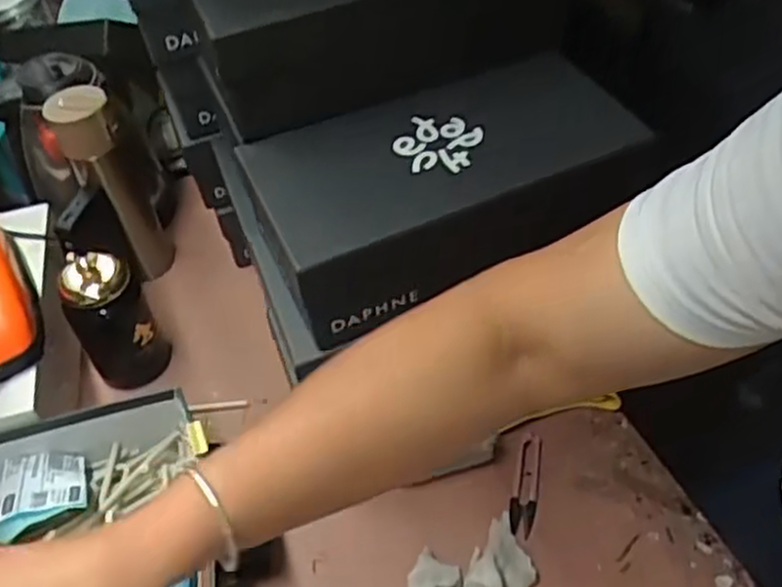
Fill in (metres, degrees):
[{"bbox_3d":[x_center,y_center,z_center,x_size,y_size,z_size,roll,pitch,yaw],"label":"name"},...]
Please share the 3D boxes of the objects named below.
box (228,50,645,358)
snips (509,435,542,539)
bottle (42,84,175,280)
[{"bbox_3d":[0.041,-0.093,0.646,0.302,0.100,0.159,-25,50,-16],"label":"box"},{"bbox_3d":[0.125,0.175,0.717,0.023,0.010,0.094,8,63,13],"label":"snips"},{"bbox_3d":[-0.316,-0.123,0.892,0.069,0.244,0.068,-25,50,-16],"label":"bottle"}]

